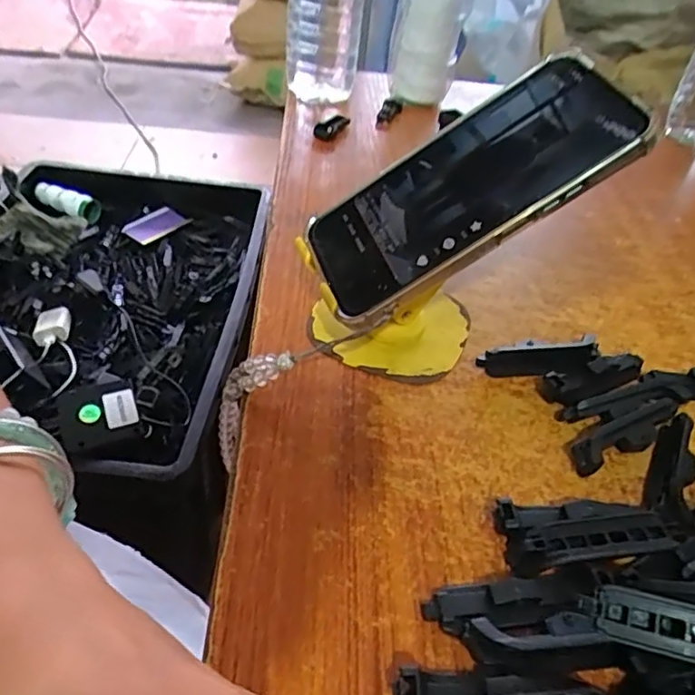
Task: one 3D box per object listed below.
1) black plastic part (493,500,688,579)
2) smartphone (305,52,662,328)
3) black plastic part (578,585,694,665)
[{"bbox_3d":[0.105,0.082,0.267,0.077,0.016,0.030,-2,43,-10],"label":"black plastic part"},{"bbox_3d":[0.058,-0.080,0.304,0.166,0.012,0.079,-32,51,9],"label":"smartphone"},{"bbox_3d":[0.122,0.100,0.212,0.072,0.005,0.019,8,84,21],"label":"black plastic part"}]

